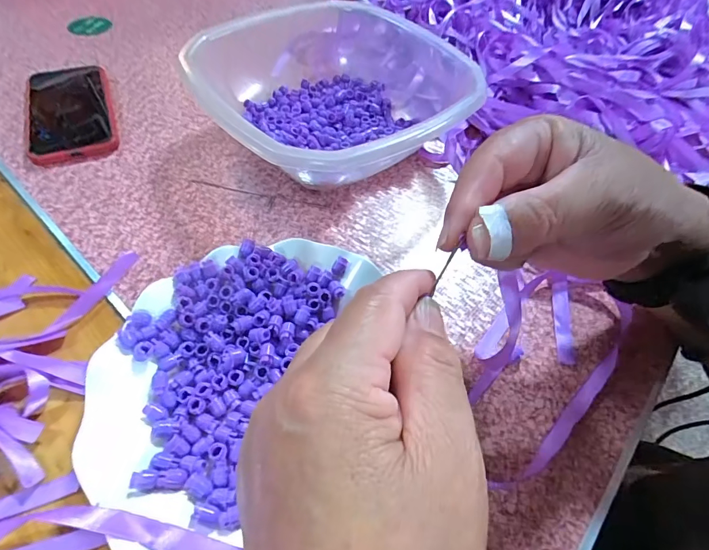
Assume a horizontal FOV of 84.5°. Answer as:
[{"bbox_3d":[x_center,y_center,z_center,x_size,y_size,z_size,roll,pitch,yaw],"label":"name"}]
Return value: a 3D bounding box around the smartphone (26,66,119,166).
[{"bbox_3d":[-0.268,-0.154,0.367,0.071,0.011,0.146,-19,58,-16],"label":"smartphone"}]

